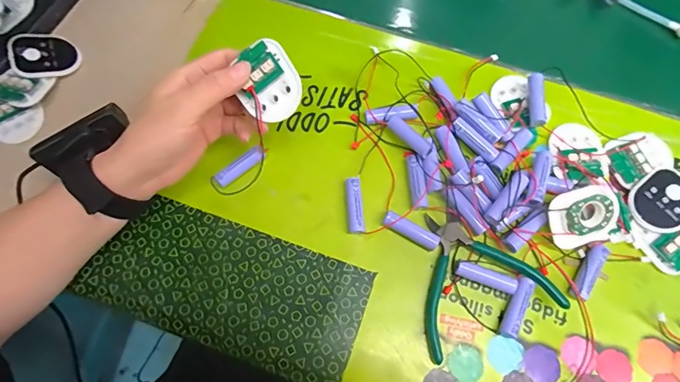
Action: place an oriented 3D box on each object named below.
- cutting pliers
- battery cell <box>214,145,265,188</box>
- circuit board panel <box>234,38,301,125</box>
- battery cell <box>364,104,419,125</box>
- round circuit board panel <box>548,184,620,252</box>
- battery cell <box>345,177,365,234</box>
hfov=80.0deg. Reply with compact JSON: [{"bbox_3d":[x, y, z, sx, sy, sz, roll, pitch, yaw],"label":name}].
[{"bbox_3d":[0.110,0.067,0.341,0.113,0.017,0.108,-20,71,-7],"label":"cutting pliers"},{"bbox_3d":[-0.091,-0.022,0.371,0.050,0.014,0.014,-36,74,-12],"label":"battery cell"},{"bbox_3d":[-0.055,-0.081,0.305,0.047,0.011,0.056,-32,102,5],"label":"circuit board panel"},{"bbox_3d":[0.050,-0.072,0.388,0.050,0.015,0.014,-4,70,-1],"label":"battery cell"},{"bbox_3d":[0.202,0.021,0.339,0.056,0.011,0.049,-23,101,2],"label":"round circuit board panel"},{"bbox_3d":[0.013,0.014,0.360,0.015,0.016,0.049,-3,70,-1],"label":"battery cell"}]

